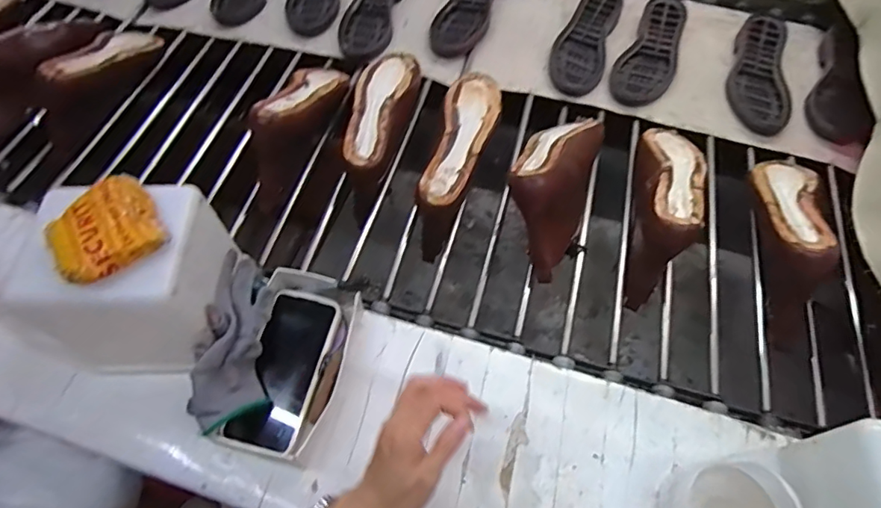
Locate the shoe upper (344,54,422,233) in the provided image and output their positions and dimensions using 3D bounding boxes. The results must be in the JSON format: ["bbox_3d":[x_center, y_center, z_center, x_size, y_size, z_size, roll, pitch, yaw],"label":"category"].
[{"bbox_3d":[-0.086,-0.200,0.780,0.083,0.072,0.264,8,59,5],"label":"shoe upper"}]

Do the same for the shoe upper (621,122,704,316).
[{"bbox_3d":[0.303,-0.075,0.691,0.077,0.101,0.267,13,60,8],"label":"shoe upper"}]

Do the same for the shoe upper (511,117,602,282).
[{"bbox_3d":[0.154,-0.106,0.692,0.097,0.122,0.273,18,60,11],"label":"shoe upper"}]

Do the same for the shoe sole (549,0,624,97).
[{"bbox_3d":[0.252,-0.376,0.900,0.089,0.018,0.263,18,60,10],"label":"shoe sole"}]

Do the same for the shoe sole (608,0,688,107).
[{"bbox_3d":[0.367,-0.351,0.885,0.093,0.019,0.255,26,62,15],"label":"shoe sole"}]

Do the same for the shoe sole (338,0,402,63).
[{"bbox_3d":[-0.123,-0.450,0.946,0.094,0.029,0.241,9,59,6],"label":"shoe sole"}]

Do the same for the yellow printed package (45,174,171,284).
[{"bbox_3d":[-0.299,-0.027,0.455,0.086,0.019,0.095,-32,64,-18],"label":"yellow printed package"}]

